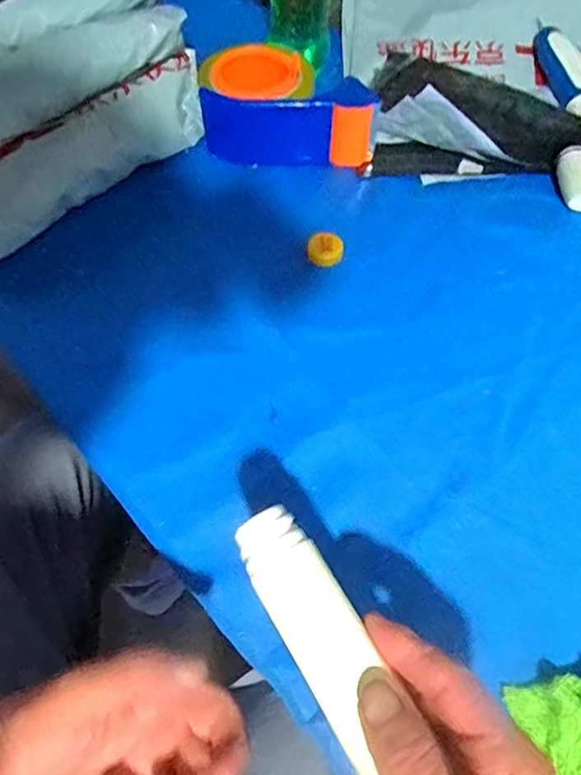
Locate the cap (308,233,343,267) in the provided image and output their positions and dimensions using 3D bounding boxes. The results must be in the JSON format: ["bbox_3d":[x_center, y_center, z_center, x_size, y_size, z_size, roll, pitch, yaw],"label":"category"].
[{"bbox_3d":[0.029,-0.112,0.447,0.027,0.007,0.033,14,63,7],"label":"cap"}]

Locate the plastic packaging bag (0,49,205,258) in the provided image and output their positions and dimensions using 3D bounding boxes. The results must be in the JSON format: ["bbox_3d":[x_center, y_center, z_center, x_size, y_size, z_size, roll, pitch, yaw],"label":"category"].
[{"bbox_3d":[-0.174,-0.193,0.467,0.256,0.056,0.063,-35,67,-17],"label":"plastic packaging bag"}]

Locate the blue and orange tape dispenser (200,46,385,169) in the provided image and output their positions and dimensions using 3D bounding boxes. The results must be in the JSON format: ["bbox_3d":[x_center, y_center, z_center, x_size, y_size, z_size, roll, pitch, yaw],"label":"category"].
[{"bbox_3d":[-0.002,-0.255,0.500,0.157,0.055,0.093,3,62,2],"label":"blue and orange tape dispenser"}]

